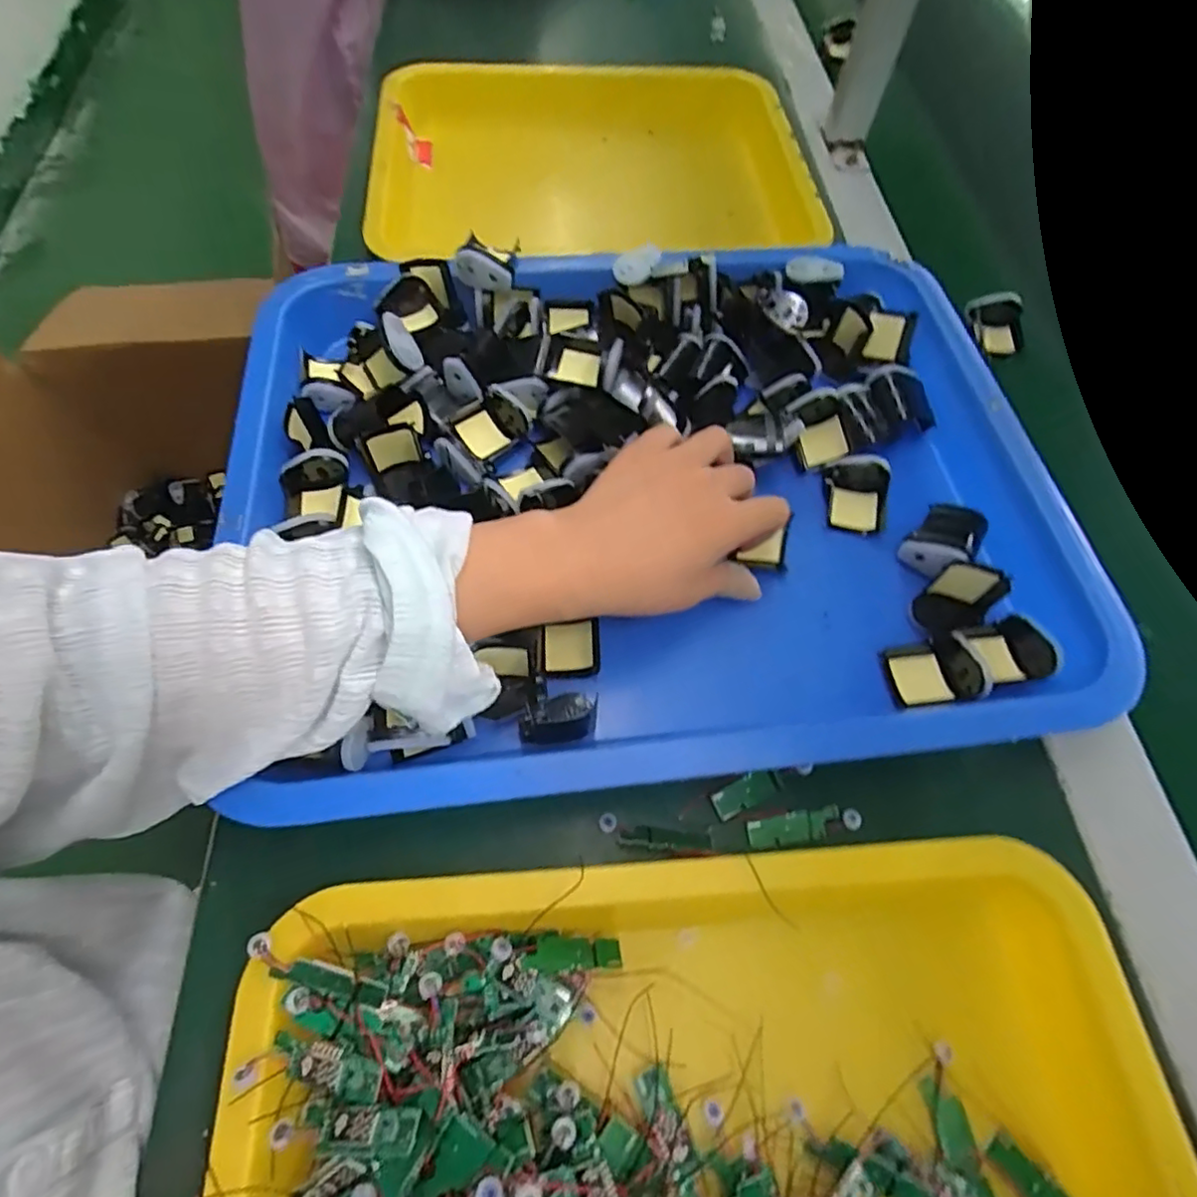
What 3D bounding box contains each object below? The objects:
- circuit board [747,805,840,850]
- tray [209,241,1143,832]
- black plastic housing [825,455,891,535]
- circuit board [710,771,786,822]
[{"bbox_3d":[0.090,0.105,0.284,0.043,0.004,0.013,-9,64,-7],"label":"circuit board"},{"bbox_3d":[0.032,-0.066,0.348,0.435,0.046,0.330,-6,63,-6],"label":"tray"},{"bbox_3d":[0.152,-0.060,0.360,0.033,0.020,0.042,5,63,-1],"label":"black plastic housing"},{"bbox_3d":[0.070,0.091,0.290,0.033,0.006,0.013,-26,68,-8],"label":"circuit board"}]

